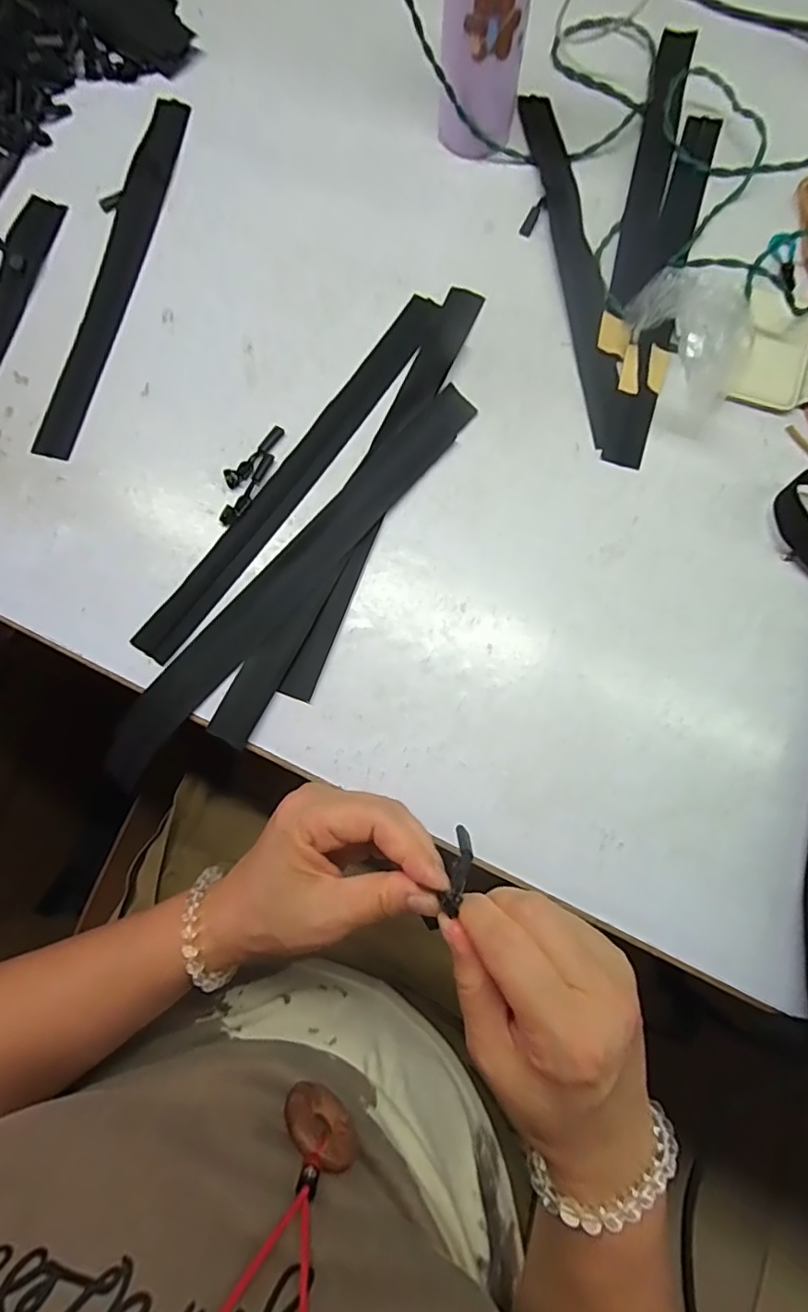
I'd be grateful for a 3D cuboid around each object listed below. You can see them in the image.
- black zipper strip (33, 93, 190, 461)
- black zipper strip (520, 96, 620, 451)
[{"bbox_3d":[-0.234,-0.323,0.457,0.032,0.006,0.353,12,79,-3],"label":"black zipper strip"},{"bbox_3d":[0.139,-0.327,0.455,0.033,0.005,0.337,-7,77,-2],"label":"black zipper strip"}]

